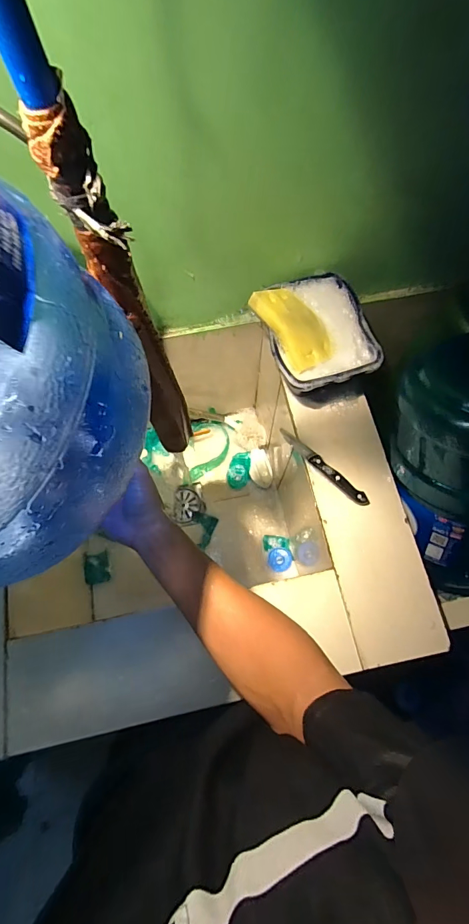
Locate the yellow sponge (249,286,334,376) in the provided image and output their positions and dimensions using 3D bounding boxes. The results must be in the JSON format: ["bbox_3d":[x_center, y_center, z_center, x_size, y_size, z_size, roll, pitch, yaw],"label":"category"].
[{"bbox_3d":[0.098,-0.222,0.625,0.087,0.032,0.144,-33,73,-11],"label":"yellow sponge"}]

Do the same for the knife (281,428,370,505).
[{"bbox_3d":[0.144,0.008,0.639,0.179,0.012,0.023,41,75,13],"label":"knife"}]

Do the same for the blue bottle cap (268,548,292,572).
[{"bbox_3d":[0.110,0.236,0.946,0.055,0.014,0.054,0,70,0],"label":"blue bottle cap"}]

